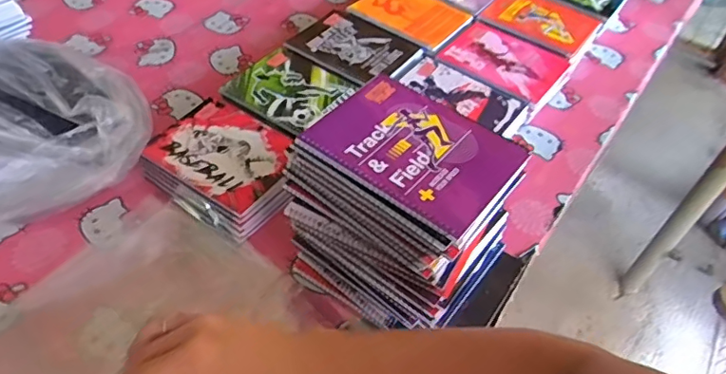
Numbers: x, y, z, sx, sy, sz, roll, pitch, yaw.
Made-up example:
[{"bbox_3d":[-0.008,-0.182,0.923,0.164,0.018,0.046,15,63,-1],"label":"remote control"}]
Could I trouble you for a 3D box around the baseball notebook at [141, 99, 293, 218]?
[{"bbox_3d":[-0.199,-0.052,0.780,0.194,0.011,0.154,29,53,19],"label":"baseball notebook"}]

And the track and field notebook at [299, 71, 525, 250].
[{"bbox_3d":[0.056,-0.043,0.556,0.187,0.019,0.148,33,53,18],"label":"track and field notebook"}]

